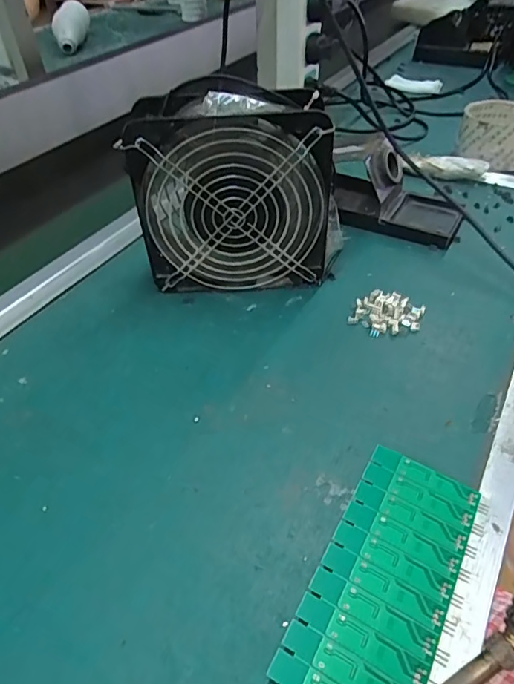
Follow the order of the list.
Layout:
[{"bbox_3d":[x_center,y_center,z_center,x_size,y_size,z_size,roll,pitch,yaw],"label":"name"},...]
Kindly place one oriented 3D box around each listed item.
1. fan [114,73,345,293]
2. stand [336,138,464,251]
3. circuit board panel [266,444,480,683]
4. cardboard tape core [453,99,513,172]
[{"bbox_3d":[-0.013,-0.119,0.398,0.159,0.153,0.058,-3,44,0],"label":"fan"},{"bbox_3d":[0.135,-0.156,0.485,0.142,0.071,0.073,24,50,25],"label":"stand"},{"bbox_3d":[0.066,0.118,0.247,0.061,0.006,0.136,22,49,24],"label":"circuit board panel"},{"bbox_3d":[0.287,-0.248,0.584,0.082,0.058,0.085,18,48,20],"label":"cardboard tape core"}]

